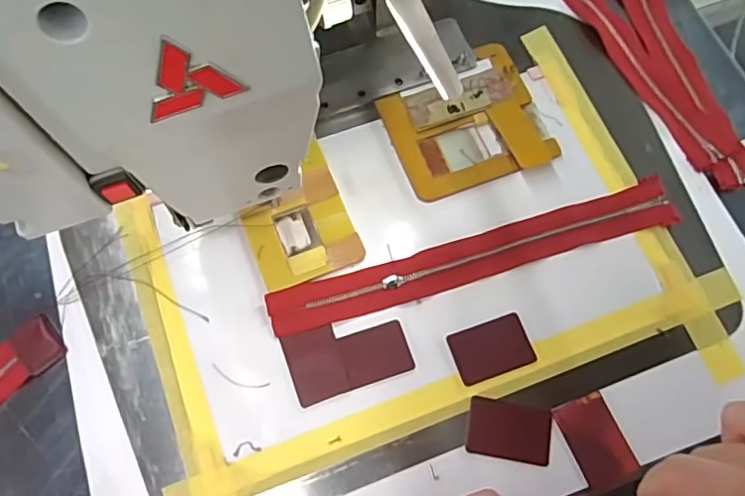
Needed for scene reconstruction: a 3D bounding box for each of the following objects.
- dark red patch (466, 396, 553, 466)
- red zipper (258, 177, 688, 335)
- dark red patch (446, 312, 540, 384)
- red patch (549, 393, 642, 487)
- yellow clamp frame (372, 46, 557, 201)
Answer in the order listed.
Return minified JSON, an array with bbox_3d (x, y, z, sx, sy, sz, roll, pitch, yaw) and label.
[{"bbox_3d":[0.086,0.115,0.362,0.052,0.004,0.034,10,70,4],"label":"dark red patch"},{"bbox_3d":[0.073,0.005,0.398,0.290,0.006,0.033,-17,70,-6],"label":"red zipper"},{"bbox_3d":[0.079,0.066,0.378,0.051,0.004,0.035,-18,70,-6],"label":"dark red patch"},{"bbox_3d":[0.140,0.119,0.358,0.034,0.004,0.051,-21,71,-7],"label":"red patch"},{"bbox_3d":[0.069,-0.098,0.435,0.112,0.008,0.106,-19,71,-7],"label":"yellow clamp frame"}]

